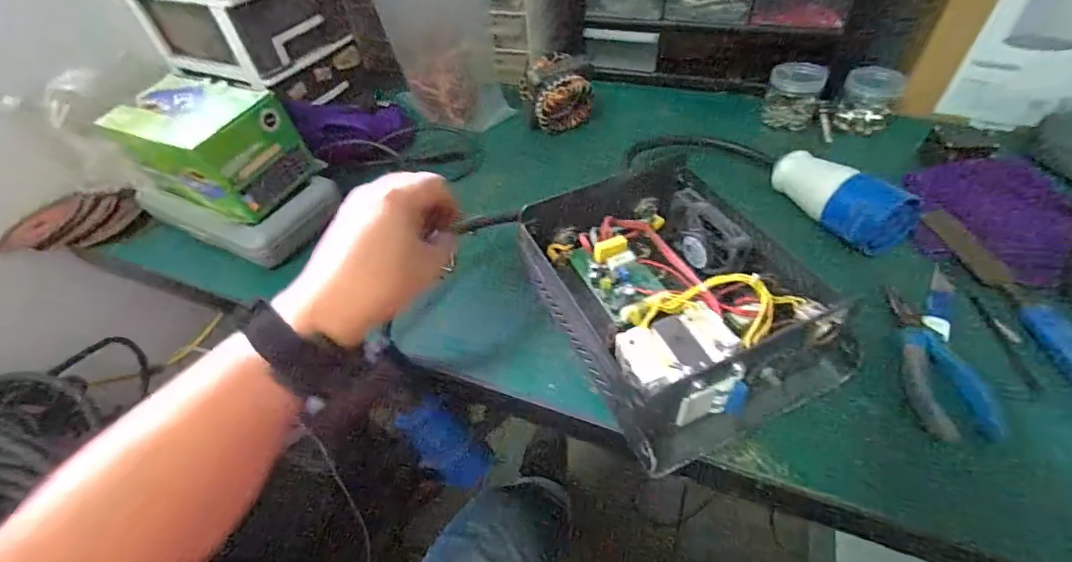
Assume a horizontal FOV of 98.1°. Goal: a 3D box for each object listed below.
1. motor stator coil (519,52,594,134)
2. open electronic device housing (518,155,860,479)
[{"bbox_3d":[0.029,-0.251,0.631,0.082,0.083,0.062,-28,51,-19],"label":"motor stator coil"},{"bbox_3d":[0.114,0.013,0.383,0.178,0.089,0.212,-20,49,-12],"label":"open electronic device housing"}]

